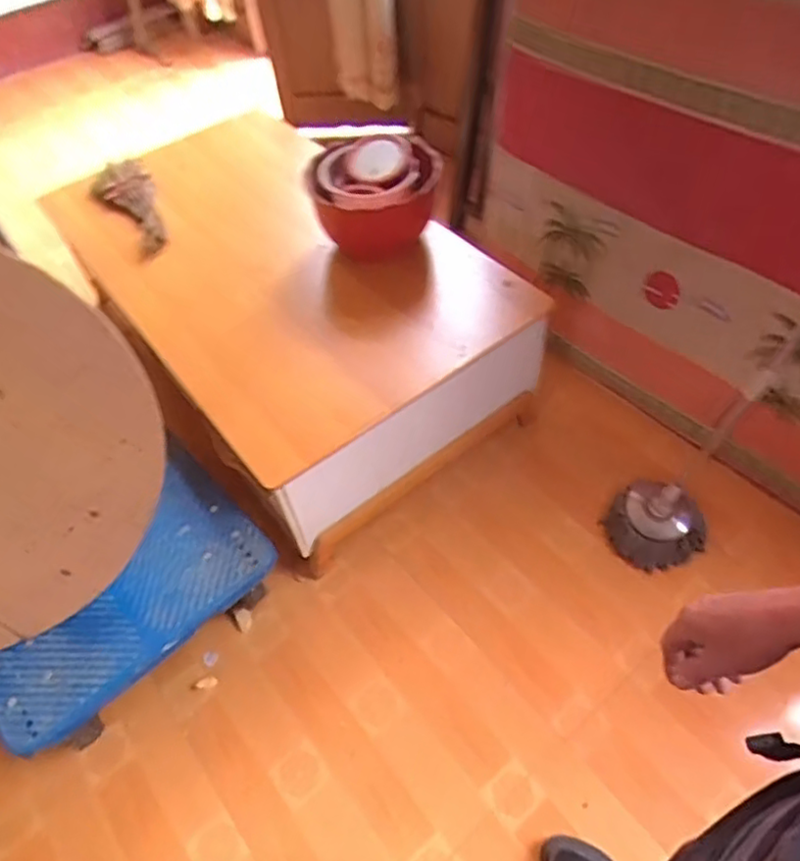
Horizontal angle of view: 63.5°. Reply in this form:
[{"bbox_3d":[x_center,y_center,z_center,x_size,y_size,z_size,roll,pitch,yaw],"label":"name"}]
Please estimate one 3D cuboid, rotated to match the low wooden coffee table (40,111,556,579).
[{"bbox_3d":[-0.312,-0.333,1.785,0.766,0.448,1.205,-35,57,-20],"label":"low wooden coffee table"}]

